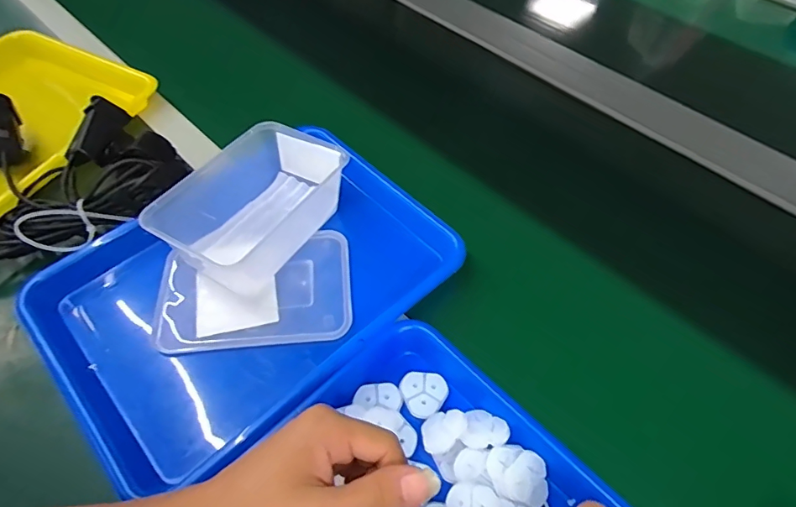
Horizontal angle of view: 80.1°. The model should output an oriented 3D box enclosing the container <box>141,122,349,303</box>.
[{"bbox_3d":[-0.132,-0.050,0.456,0.106,0.063,0.179,30,59,18],"label":"container"}]

